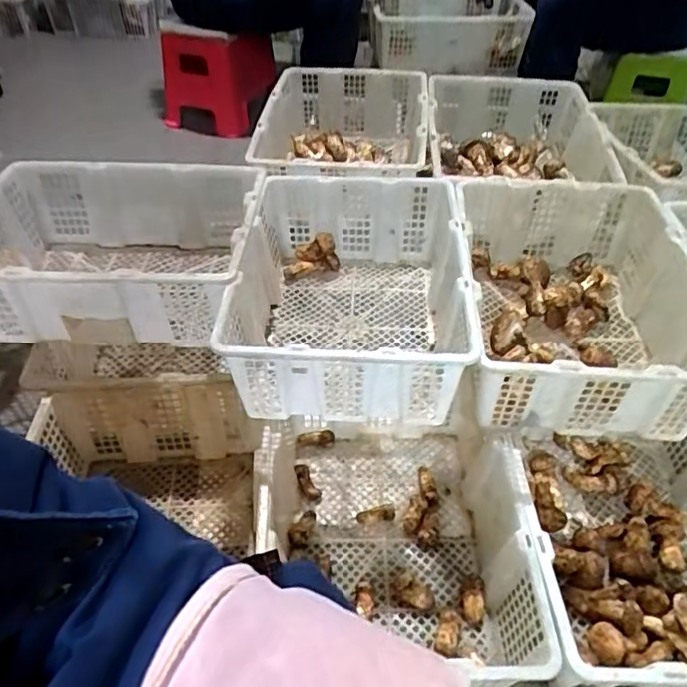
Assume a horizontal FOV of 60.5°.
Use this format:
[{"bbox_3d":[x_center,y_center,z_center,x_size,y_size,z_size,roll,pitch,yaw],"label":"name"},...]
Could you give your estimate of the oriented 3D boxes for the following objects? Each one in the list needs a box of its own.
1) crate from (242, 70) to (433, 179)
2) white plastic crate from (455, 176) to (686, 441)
[{"bbox_3d":[-0.003,-0.460,1.319,0.353,0.171,0.520,3,44,0],"label":"crate"},{"bbox_3d":[0.373,-0.070,0.961,0.358,0.170,0.464,6,44,3],"label":"white plastic crate"}]

